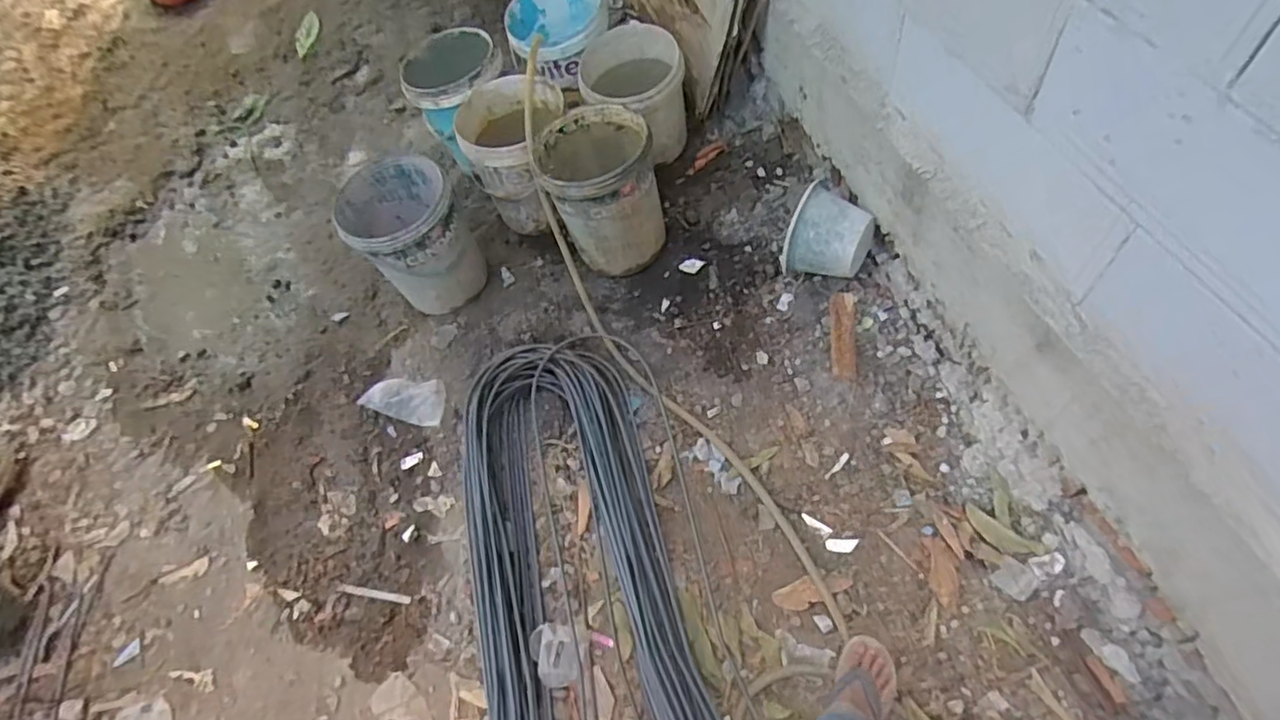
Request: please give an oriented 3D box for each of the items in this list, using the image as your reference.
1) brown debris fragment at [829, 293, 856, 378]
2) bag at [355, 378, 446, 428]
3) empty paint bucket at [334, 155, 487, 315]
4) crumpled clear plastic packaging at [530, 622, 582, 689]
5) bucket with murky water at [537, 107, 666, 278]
[{"bbox_3d":[0.503,-0.062,1.528,0.055,0.020,0.220,2,75,4],"label":"brown debris fragment"},{"bbox_3d":[-0.666,0.112,1.738,0.253,0.039,0.125,6,60,7],"label":"bag"},{"bbox_3d":[-0.638,-0.342,1.735,0.299,0.348,0.309,-5,60,9],"label":"empty paint bucket"},{"bbox_3d":[-0.179,0.622,1.307,0.093,0.061,0.123,-20,61,-8],"label":"crumpled clear plastic packaging"},{"bbox_3d":[-0.102,-0.454,1.668,0.294,0.381,0.299,-5,60,9],"label":"bucket with murky water"}]

